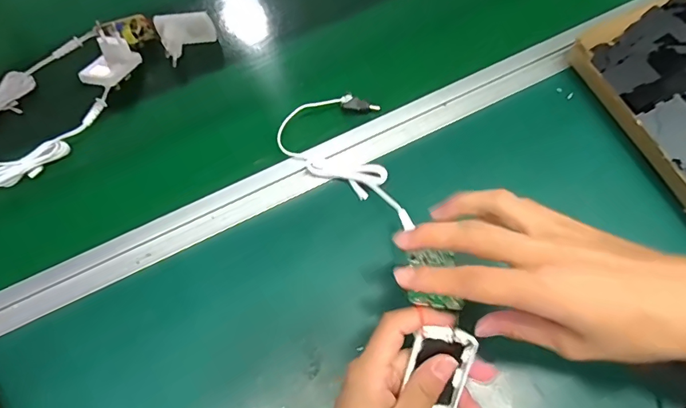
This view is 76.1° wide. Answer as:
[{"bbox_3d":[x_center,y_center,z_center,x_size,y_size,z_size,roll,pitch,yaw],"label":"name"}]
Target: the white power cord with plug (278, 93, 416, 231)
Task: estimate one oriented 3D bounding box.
[{"bbox_3d":[-0.004,-0.037,0.401,0.098,0.045,0.160,-12,67,-2],"label":"white power cord with plug"}]

